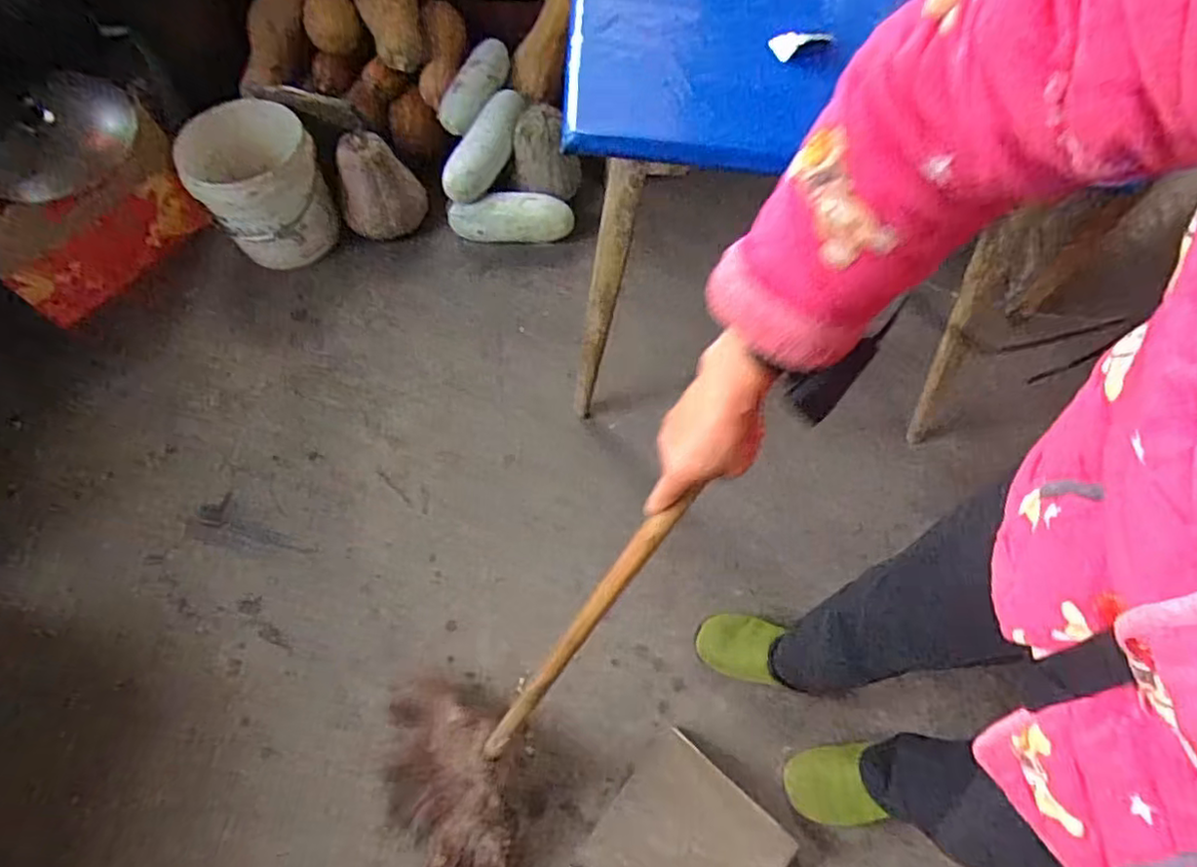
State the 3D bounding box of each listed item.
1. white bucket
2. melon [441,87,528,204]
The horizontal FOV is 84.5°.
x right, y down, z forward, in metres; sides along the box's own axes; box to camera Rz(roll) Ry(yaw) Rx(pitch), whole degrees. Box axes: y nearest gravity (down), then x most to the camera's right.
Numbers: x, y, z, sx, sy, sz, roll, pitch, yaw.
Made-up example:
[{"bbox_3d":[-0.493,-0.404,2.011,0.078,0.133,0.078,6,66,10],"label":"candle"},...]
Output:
[{"bbox_3d":[-0.785,-0.577,1.560,0.266,0.324,0.266,0,64,1],"label":"white bucket"},{"bbox_3d":[-0.269,-0.692,1.582,0.099,0.099,0.293,41,105,20],"label":"melon"}]

